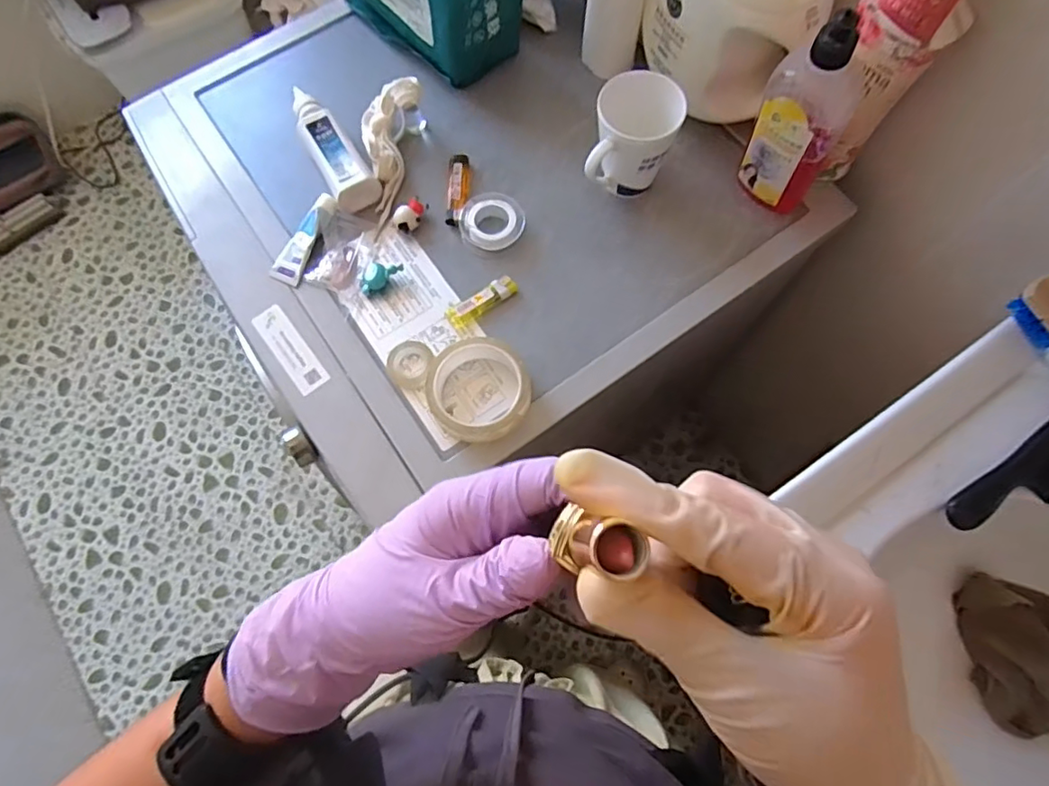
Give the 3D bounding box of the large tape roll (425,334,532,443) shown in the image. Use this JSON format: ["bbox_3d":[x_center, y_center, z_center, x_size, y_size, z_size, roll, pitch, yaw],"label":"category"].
[{"bbox_3d":[-0.042,-0.003,0.551,0.099,0.030,0.097,0,73,1],"label":"large tape roll"}]

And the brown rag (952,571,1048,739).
[{"bbox_3d":[0.489,0.242,0.540,0.152,0.042,0.139,1,73,2],"label":"brown rag"}]

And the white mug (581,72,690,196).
[{"bbox_3d":[0.106,-0.237,0.585,0.078,0.118,0.084,10,73,5],"label":"white mug"}]

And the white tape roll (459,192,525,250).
[{"bbox_3d":[-0.034,-0.180,0.615,0.066,0.019,0.062,0,73,1],"label":"white tape roll"}]

